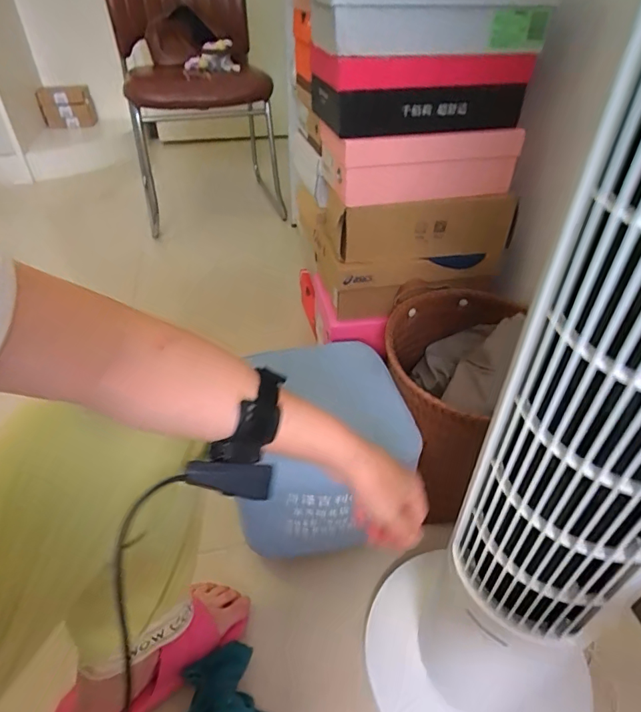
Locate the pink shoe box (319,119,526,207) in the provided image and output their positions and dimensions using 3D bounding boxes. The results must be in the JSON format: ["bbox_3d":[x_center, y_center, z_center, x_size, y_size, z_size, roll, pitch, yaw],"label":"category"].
[{"bbox_3d":[0.157,-0.335,0.785,0.286,0.101,0.162,-9,42,-11],"label":"pink shoe box"}]

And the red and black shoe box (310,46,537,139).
[{"bbox_3d":[0.144,-0.412,0.716,0.301,0.096,0.168,-12,43,-14],"label":"red and black shoe box"}]

